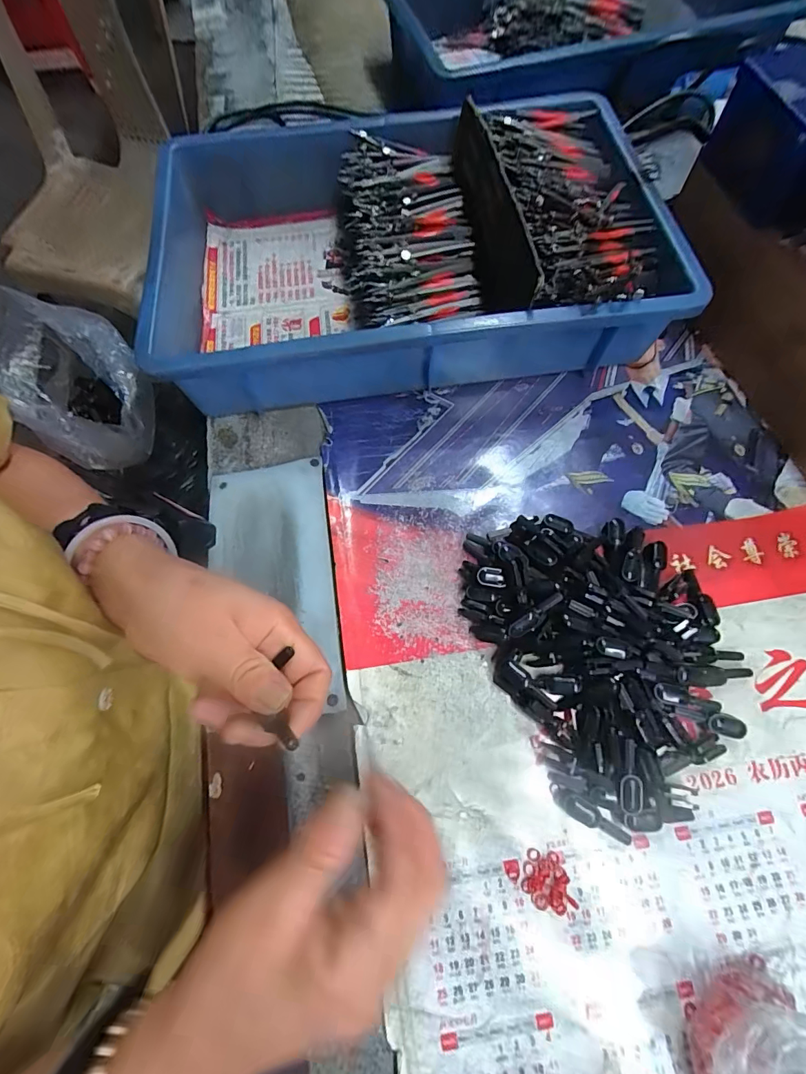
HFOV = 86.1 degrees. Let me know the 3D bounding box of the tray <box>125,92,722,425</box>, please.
[{"bbox_3d":[0.004,-0.272,0.401,0.428,0.087,0.300,-7,69,-2],"label":"tray"}]

